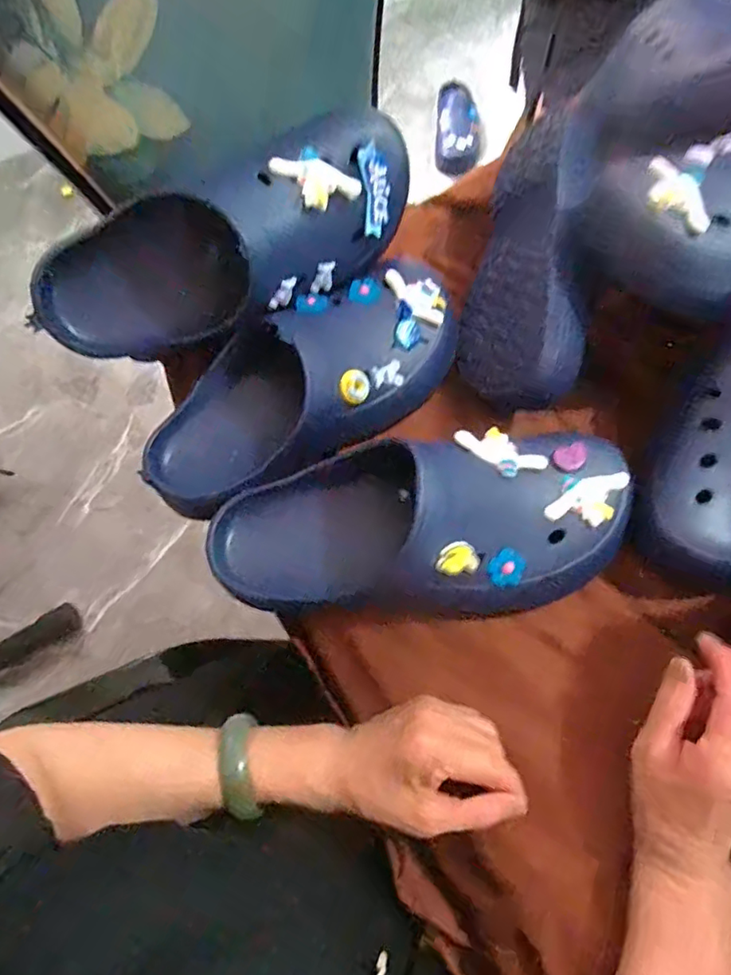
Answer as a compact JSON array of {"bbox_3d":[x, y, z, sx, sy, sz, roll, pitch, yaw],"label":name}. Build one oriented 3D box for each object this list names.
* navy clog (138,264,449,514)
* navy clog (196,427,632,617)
[{"bbox_3d":[-0.044,-0.082,0.442,0.280,0.085,0.119,-38,73,-12],"label":"navy clog"},{"bbox_3d":[0.034,0.021,0.388,0.294,0.123,0.128,-7,69,12],"label":"navy clog"}]

